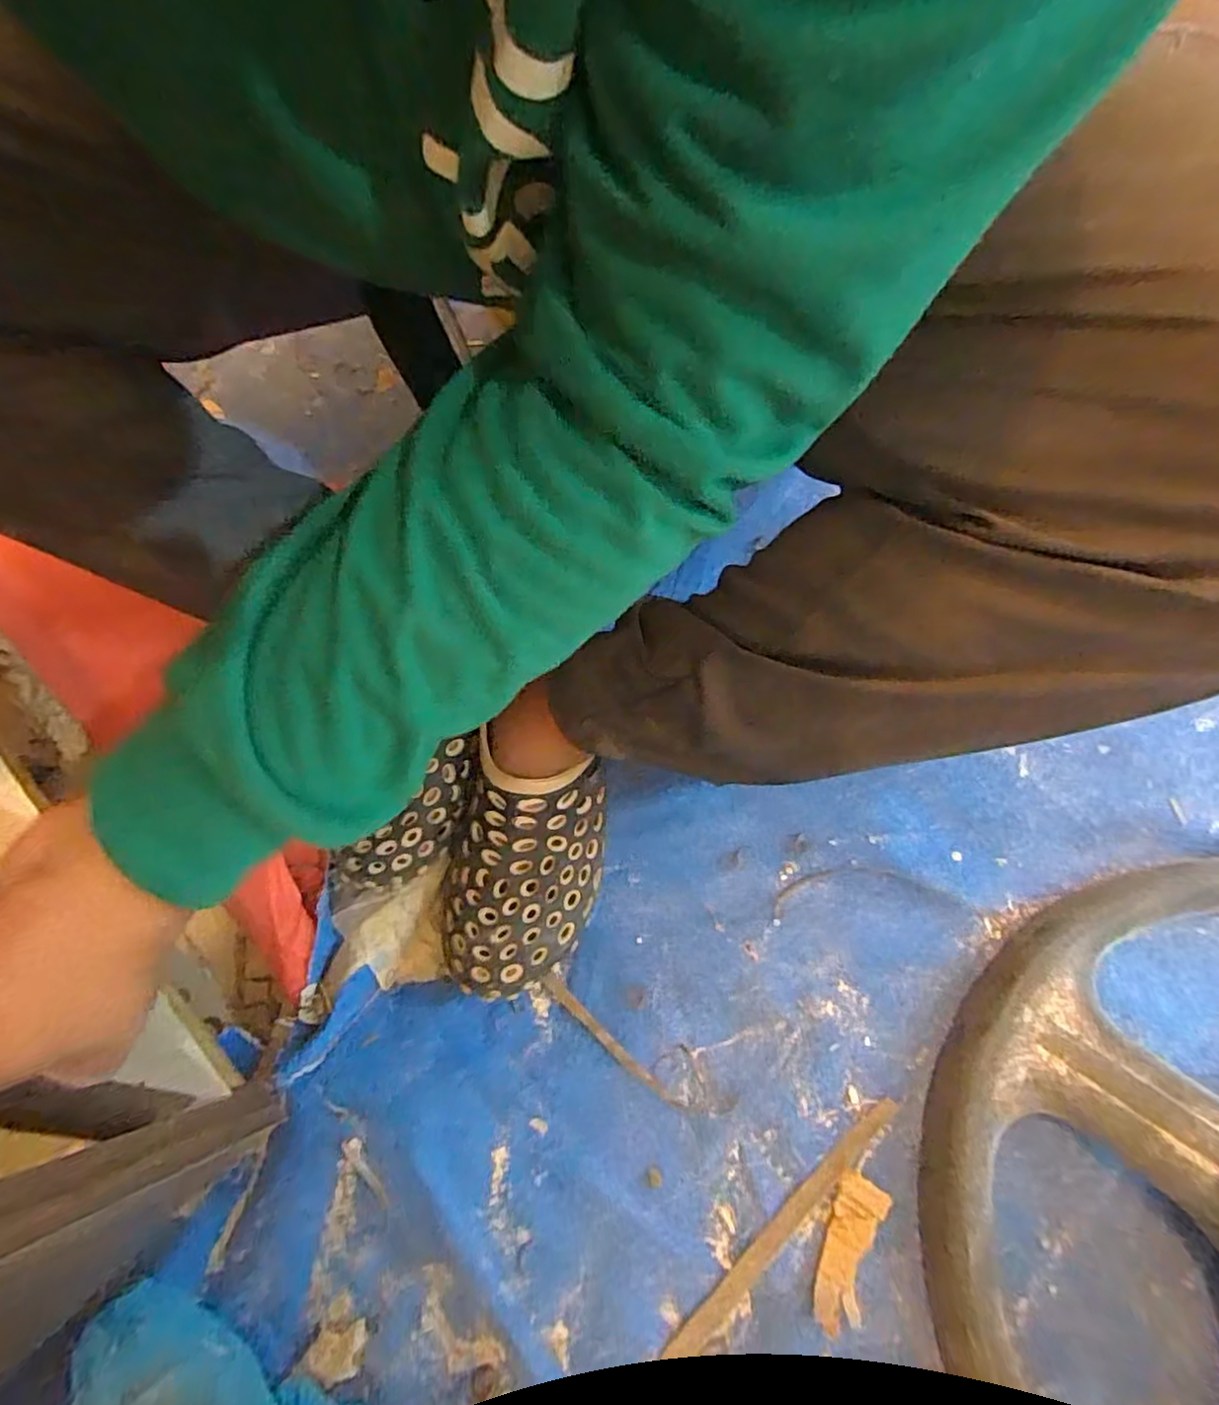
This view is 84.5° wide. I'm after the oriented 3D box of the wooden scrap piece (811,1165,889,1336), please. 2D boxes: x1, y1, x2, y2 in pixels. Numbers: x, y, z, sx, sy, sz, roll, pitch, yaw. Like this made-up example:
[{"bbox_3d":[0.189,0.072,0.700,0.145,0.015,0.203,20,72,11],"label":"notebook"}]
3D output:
[{"bbox_3d":[0.147,0.338,0.413,0.030,0.004,0.081,18,61,24],"label":"wooden scrap piece"}]

